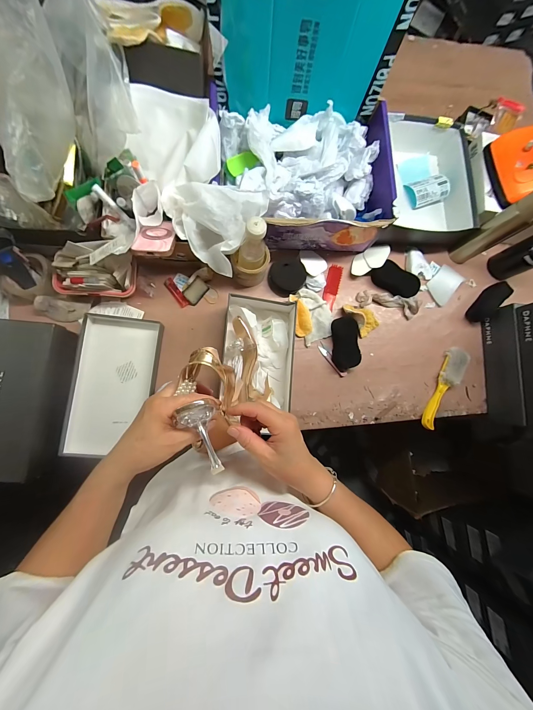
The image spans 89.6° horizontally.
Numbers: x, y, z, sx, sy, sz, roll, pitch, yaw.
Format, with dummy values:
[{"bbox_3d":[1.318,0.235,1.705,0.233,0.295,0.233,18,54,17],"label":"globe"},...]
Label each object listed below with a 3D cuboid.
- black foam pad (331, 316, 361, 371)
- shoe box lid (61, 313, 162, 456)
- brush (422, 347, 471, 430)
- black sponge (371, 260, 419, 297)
[{"bbox_3d":[0.200,-0.029,0.675,0.070,0.037,0.137,-1,85,-8],"label":"black foam pad"},{"bbox_3d":[-0.336,0.067,0.595,0.167,0.039,0.303,8,83,-7],"label":"shoe box lid"},{"bbox_3d":[0.461,0.087,0.696,0.048,0.040,0.225,28,81,-4],"label":"brush"},{"bbox_3d":[0.341,-0.198,0.713,0.125,0.048,0.064,30,81,-4],"label":"black sponge"}]

